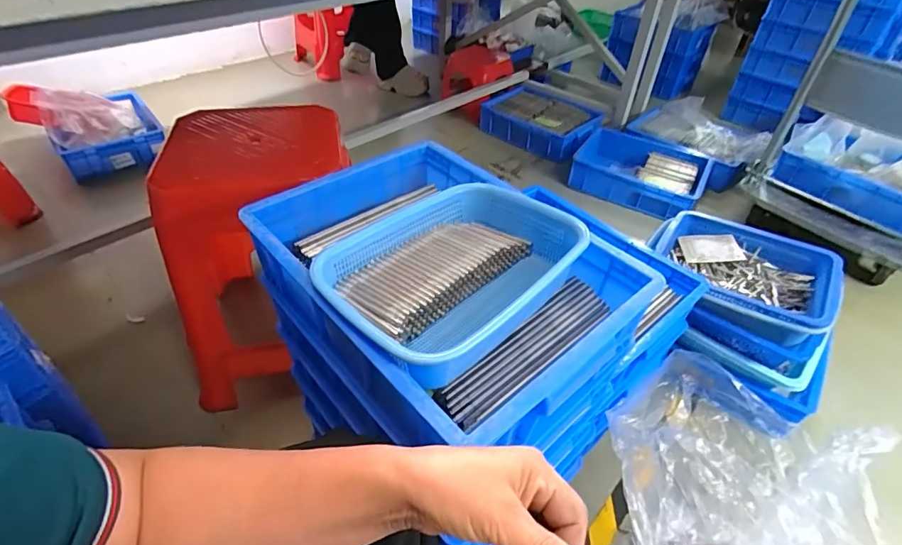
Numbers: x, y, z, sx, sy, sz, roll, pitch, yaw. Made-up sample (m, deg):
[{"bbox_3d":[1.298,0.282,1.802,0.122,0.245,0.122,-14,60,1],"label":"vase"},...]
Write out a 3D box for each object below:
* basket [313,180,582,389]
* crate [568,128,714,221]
[{"bbox_3d":[0.004,0.006,0.531,0.206,0.101,0.281,31,49,27],"label":"basket"},{"bbox_3d":[0.650,-0.346,1.593,0.415,0.100,0.342,27,48,24],"label":"crate"}]

